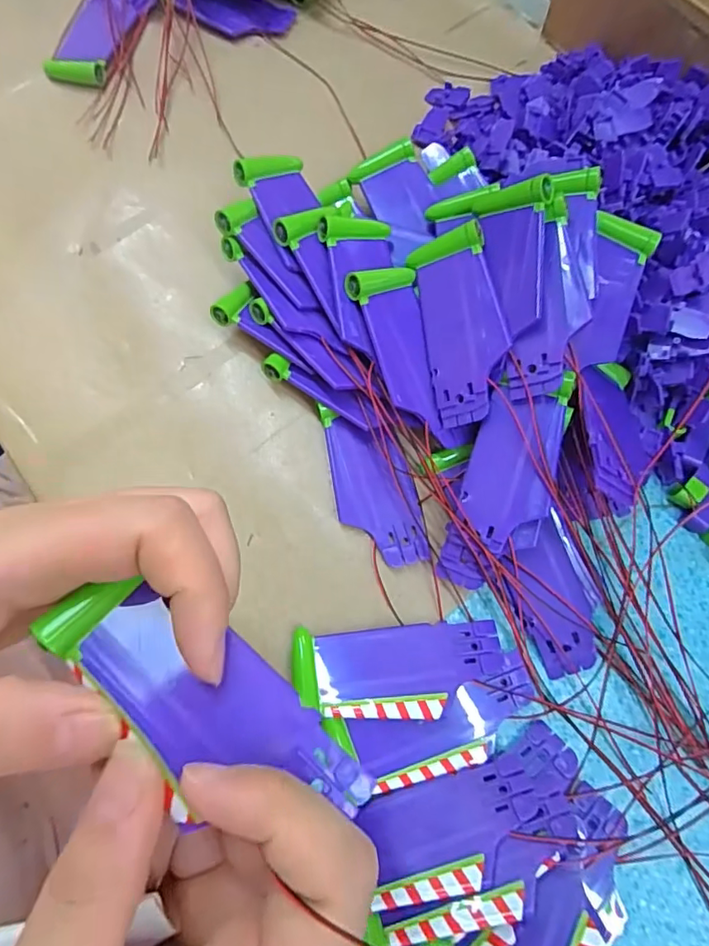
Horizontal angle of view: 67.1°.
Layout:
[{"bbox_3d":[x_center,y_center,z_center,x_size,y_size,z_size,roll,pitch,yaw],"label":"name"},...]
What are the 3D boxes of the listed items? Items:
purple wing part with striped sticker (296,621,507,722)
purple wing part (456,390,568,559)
[{"bbox_3d":[0.018,0.085,0.230,0.088,0.012,0.036,-2,72,-1],"label":"purple wing part with striped sticker"},{"bbox_3d":[0.069,0.000,0.235,0.036,0.009,0.069,15,82,16],"label":"purple wing part"}]

